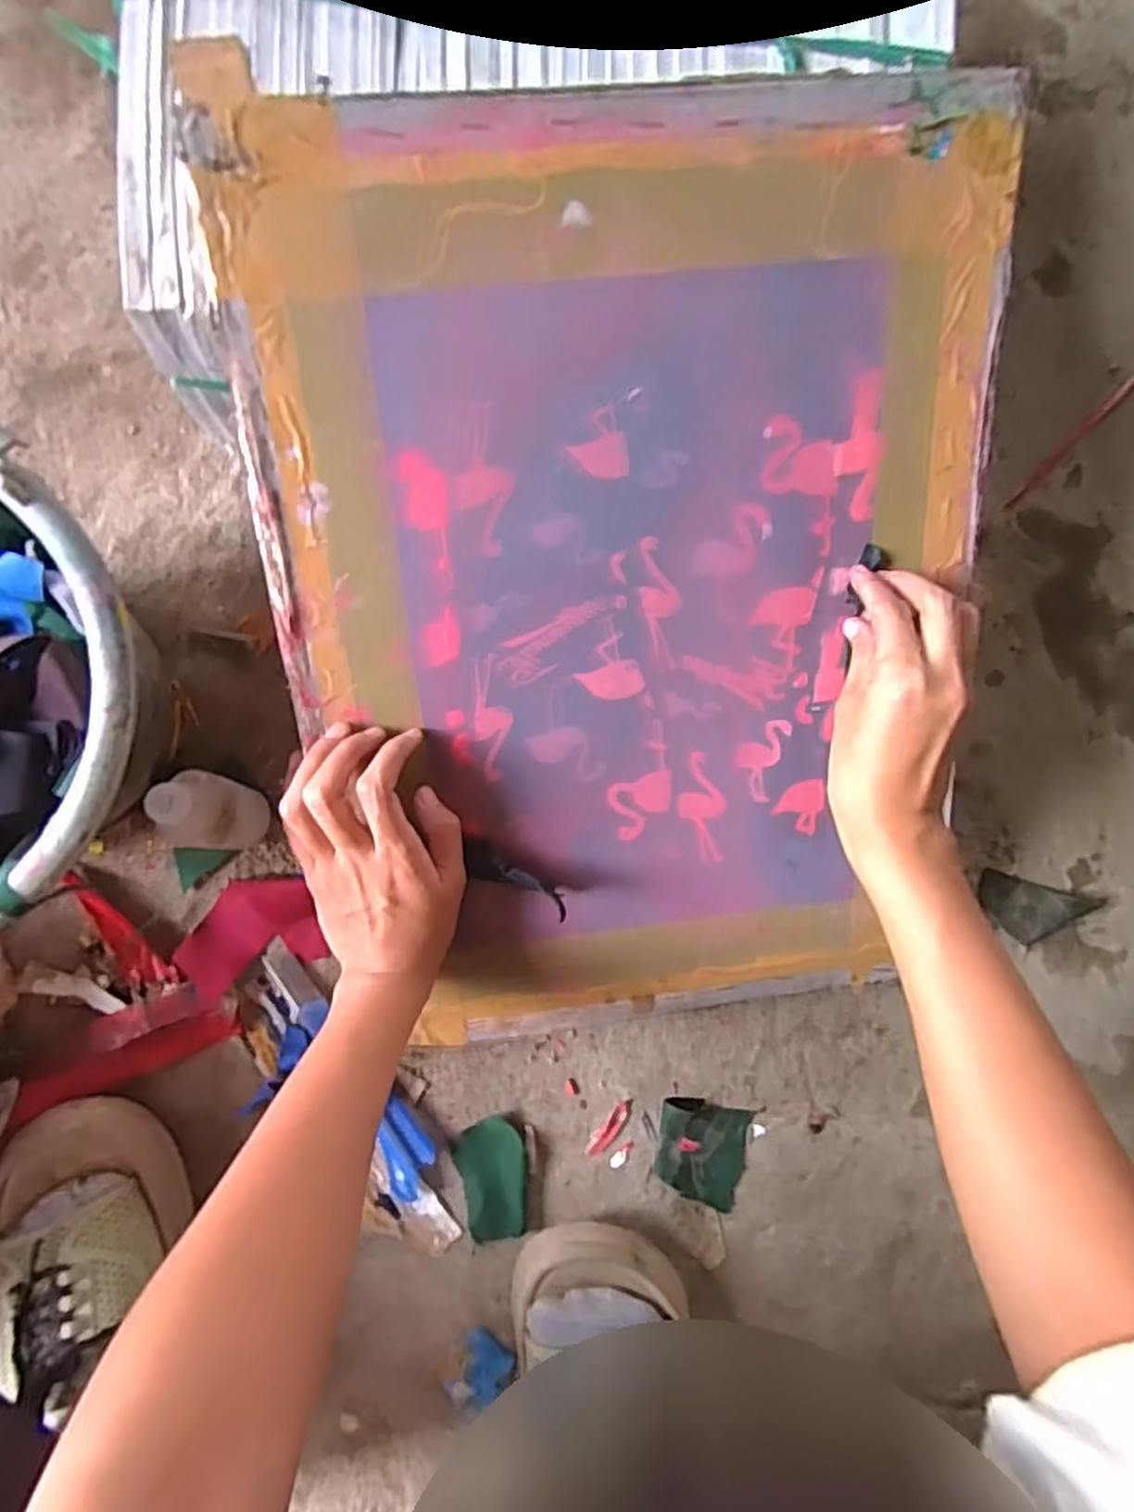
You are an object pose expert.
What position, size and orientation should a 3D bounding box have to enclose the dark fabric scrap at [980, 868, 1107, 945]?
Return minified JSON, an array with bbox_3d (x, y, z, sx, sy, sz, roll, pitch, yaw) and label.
[{"bbox_3d":[0.321,0.107,0.501,0.084,0.010,0.040,16,85,-3],"label":"dark fabric scrap"}]

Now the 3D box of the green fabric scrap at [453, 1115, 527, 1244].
[{"bbox_3d":[-0.045,0.263,0.461,0.042,0.012,0.066,-16,87,-5],"label":"green fabric scrap"}]

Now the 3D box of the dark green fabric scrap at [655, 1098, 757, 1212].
[{"bbox_3d":[0.087,0.256,0.473,0.058,0.010,0.061,11,86,-3],"label":"dark green fabric scrap"}]

